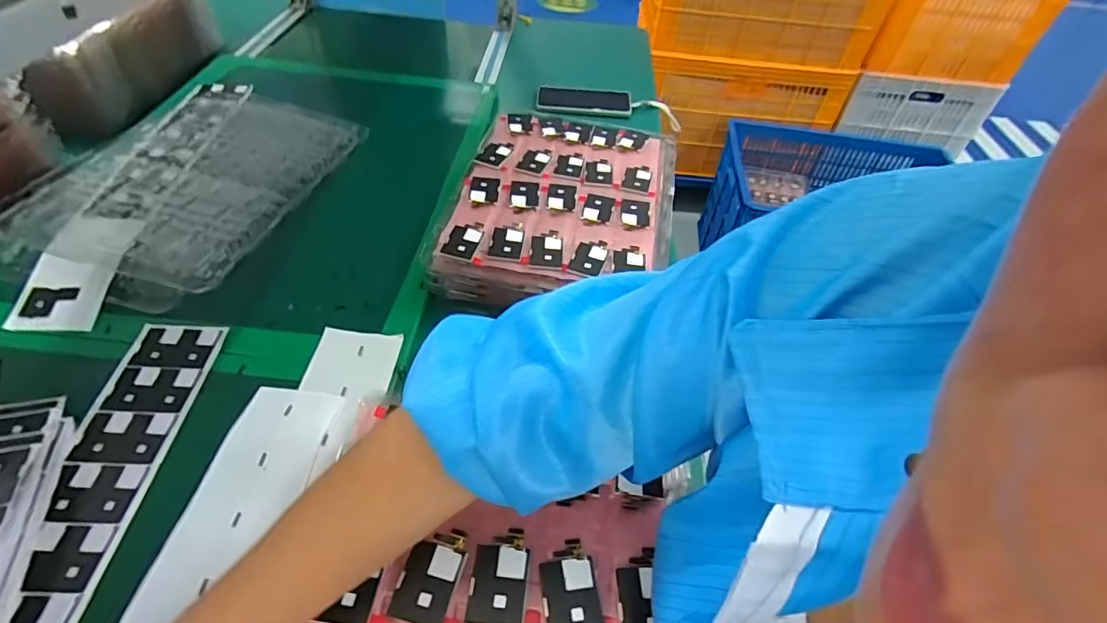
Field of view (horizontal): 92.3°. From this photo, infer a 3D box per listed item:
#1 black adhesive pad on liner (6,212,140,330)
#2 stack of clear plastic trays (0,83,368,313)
[{"bbox_3d":[-0.496,-0.046,0.554,0.082,0.013,0.142,2,59,-6],"label":"black adhesive pad on liner"},{"bbox_3d":[-0.457,-0.159,0.672,0.304,0.052,0.436,12,48,4],"label":"stack of clear plastic trays"}]

